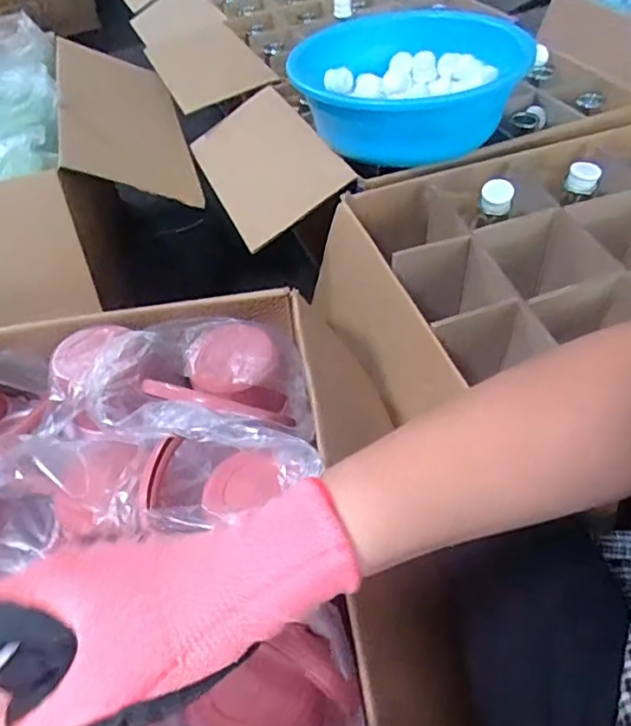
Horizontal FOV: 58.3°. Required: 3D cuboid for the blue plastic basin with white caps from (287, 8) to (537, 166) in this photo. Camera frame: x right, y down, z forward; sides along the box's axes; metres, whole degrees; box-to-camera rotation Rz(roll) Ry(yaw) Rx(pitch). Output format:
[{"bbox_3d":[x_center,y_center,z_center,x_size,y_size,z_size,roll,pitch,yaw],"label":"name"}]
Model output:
[{"bbox_3d":[0.144,-0.468,0.953,0.357,0.125,0.387,-3,48,3],"label":"blue plastic basin with white caps"}]

